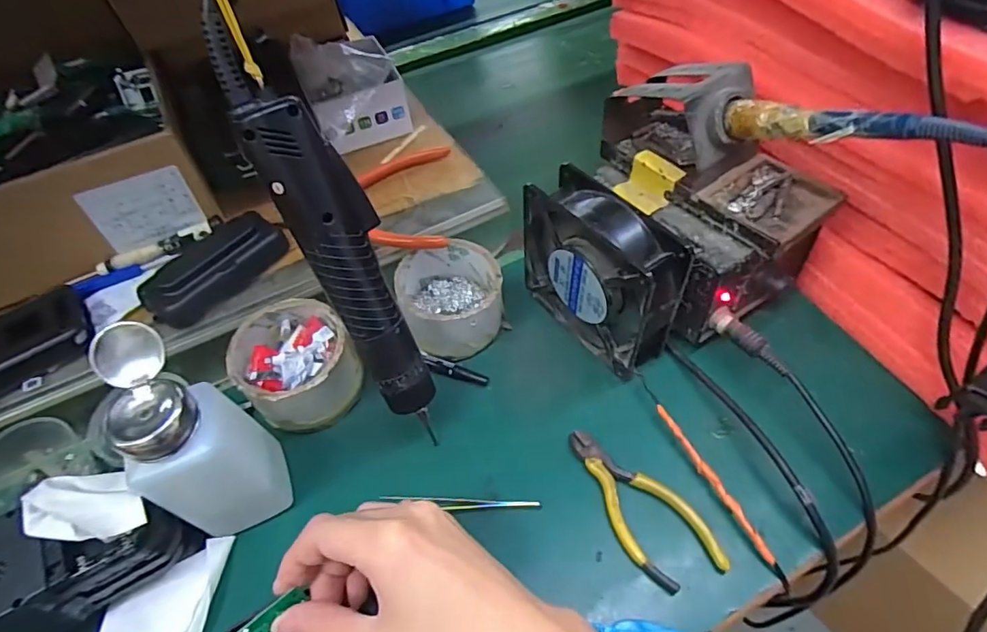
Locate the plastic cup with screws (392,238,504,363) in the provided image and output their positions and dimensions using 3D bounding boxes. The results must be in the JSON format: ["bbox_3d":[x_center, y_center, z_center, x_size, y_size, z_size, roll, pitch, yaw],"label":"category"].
[{"bbox_3d":[-0.036,-0.016,0.428,0.082,0.051,0.085,-12,53,-5],"label":"plastic cup with screws"}]

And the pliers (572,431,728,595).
[{"bbox_3d":[0.094,0.119,0.346,0.050,0.010,0.114,-25,55,-14],"label":"pliers"}]

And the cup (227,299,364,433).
[{"bbox_3d":[-0.142,0.037,0.391,0.076,0.055,0.084,-27,56,-15],"label":"cup"}]

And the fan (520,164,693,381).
[{"bbox_3d":[0.075,-0.032,0.390,0.044,0.120,0.121,-35,58,-20],"label":"fan"}]

